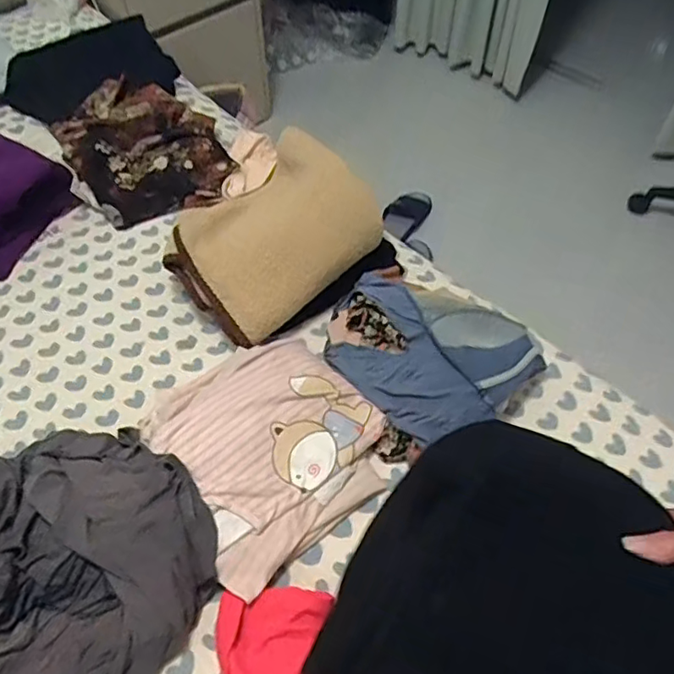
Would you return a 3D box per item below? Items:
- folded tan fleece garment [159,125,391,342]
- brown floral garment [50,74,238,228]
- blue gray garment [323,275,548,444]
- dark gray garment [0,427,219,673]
[{"bbox_3d":[-0.102,-0.161,0.895,0.282,0.125,0.240,-35,61,-22],"label":"folded tan fleece garment"},{"bbox_3d":[-0.376,-0.369,1.133,0.273,0.079,0.397,-25,56,-16],"label":"brown floral garment"},{"bbox_3d":[0.123,0.005,0.817,0.270,0.057,0.223,39,63,25],"label":"blue gray garment"},{"bbox_3d":[-0.351,0.253,0.662,0.398,0.094,0.343,-24,56,-16],"label":"dark gray garment"}]

